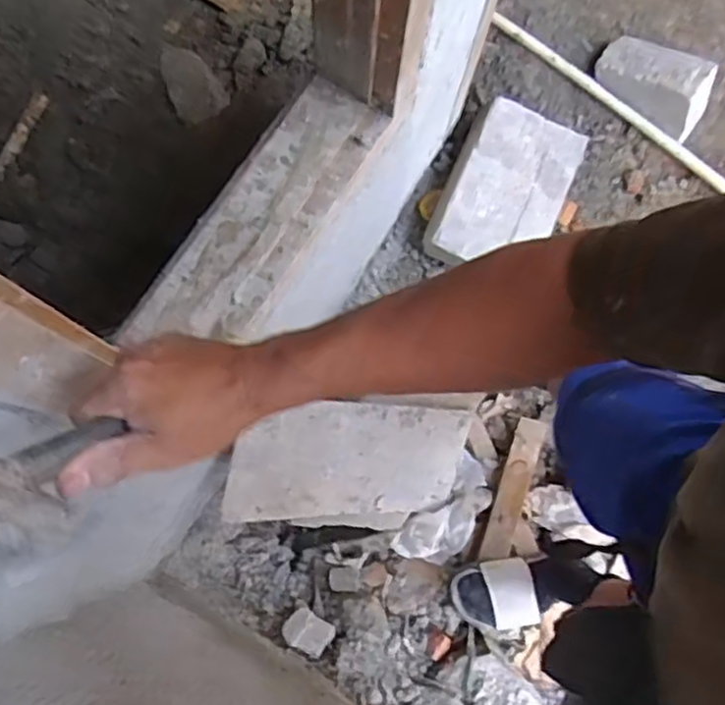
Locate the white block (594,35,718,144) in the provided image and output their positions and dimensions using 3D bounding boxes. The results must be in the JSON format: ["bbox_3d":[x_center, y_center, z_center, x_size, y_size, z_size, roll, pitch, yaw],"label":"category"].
[{"bbox_3d":[0.561,-0.519,1.366,0.218,0.090,0.121,34,85,23],"label":"white block"}]

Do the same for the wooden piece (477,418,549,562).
[{"bbox_3d":[0.269,0.244,1.261,0.054,0.018,0.255,18,79,1],"label":"wooden piece"}]

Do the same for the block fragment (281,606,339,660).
[{"bbox_3d":[-0.093,0.470,1.181,0.080,0.038,0.064,29,49,6],"label":"block fragment"}]

